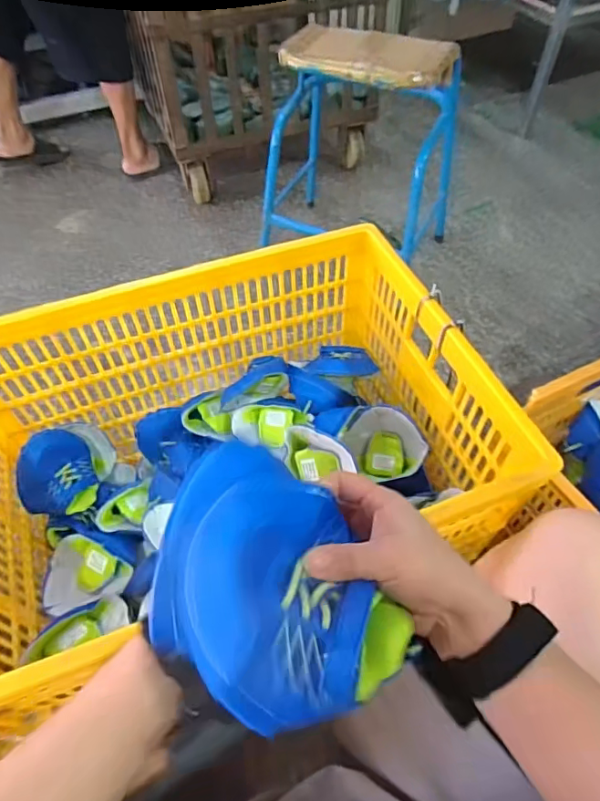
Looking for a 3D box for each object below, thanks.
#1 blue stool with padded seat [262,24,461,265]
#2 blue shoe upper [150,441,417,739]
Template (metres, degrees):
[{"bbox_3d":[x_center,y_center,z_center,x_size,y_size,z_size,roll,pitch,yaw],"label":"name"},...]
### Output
[{"bbox_3d":[0.136,-0.548,1.166,0.390,0.510,0.331,20,57,15],"label":"blue stool with padded seat"},{"bbox_3d":[-0.018,0.098,0.288,0.121,0.059,0.148,-23,57,-15],"label":"blue shoe upper"}]

